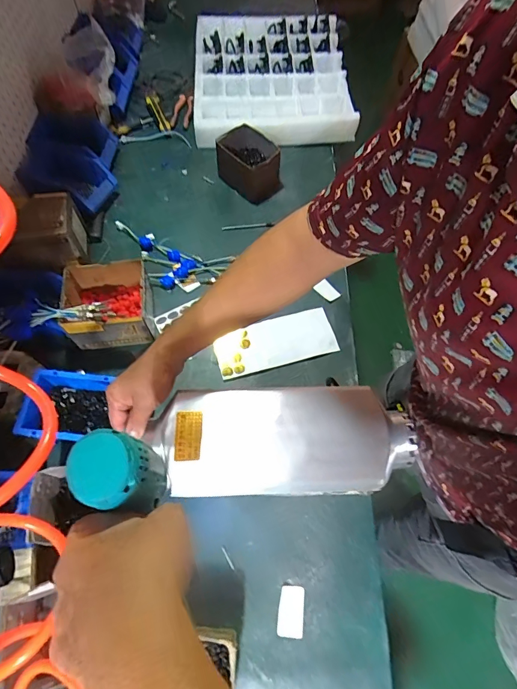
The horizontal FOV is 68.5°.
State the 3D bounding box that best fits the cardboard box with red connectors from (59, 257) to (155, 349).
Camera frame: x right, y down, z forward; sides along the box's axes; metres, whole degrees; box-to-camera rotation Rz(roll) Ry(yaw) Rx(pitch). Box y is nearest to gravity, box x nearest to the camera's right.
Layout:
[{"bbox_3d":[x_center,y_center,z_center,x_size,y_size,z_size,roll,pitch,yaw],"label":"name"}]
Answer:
[{"bbox_3d":[-0.291,-0.075,0.738,0.159,0.107,0.139,-3,64,-2],"label":"cardboard box with red connectors"}]

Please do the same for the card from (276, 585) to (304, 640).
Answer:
[{"bbox_3d":[0.049,0.400,0.570,0.038,0.004,0.065,7,64,3],"label":"card"}]

